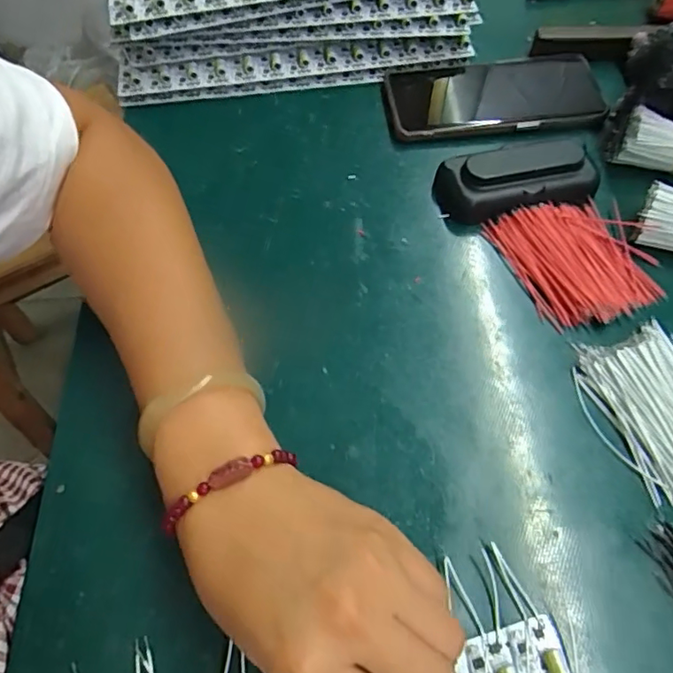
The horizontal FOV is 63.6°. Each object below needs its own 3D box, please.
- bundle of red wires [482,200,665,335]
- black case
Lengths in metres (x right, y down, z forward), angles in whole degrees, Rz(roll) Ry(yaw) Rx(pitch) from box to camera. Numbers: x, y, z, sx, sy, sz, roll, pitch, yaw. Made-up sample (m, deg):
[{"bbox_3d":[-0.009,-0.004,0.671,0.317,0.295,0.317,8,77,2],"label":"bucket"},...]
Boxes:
[{"bbox_3d":[0.155,-0.052,0.349,0.081,0.013,0.094,-21,63,-10],"label":"bundle of red wires"},{"bbox_3d":[0.124,-0.107,0.373,0.104,0.032,0.039,-7,61,-3],"label":"black case"}]

